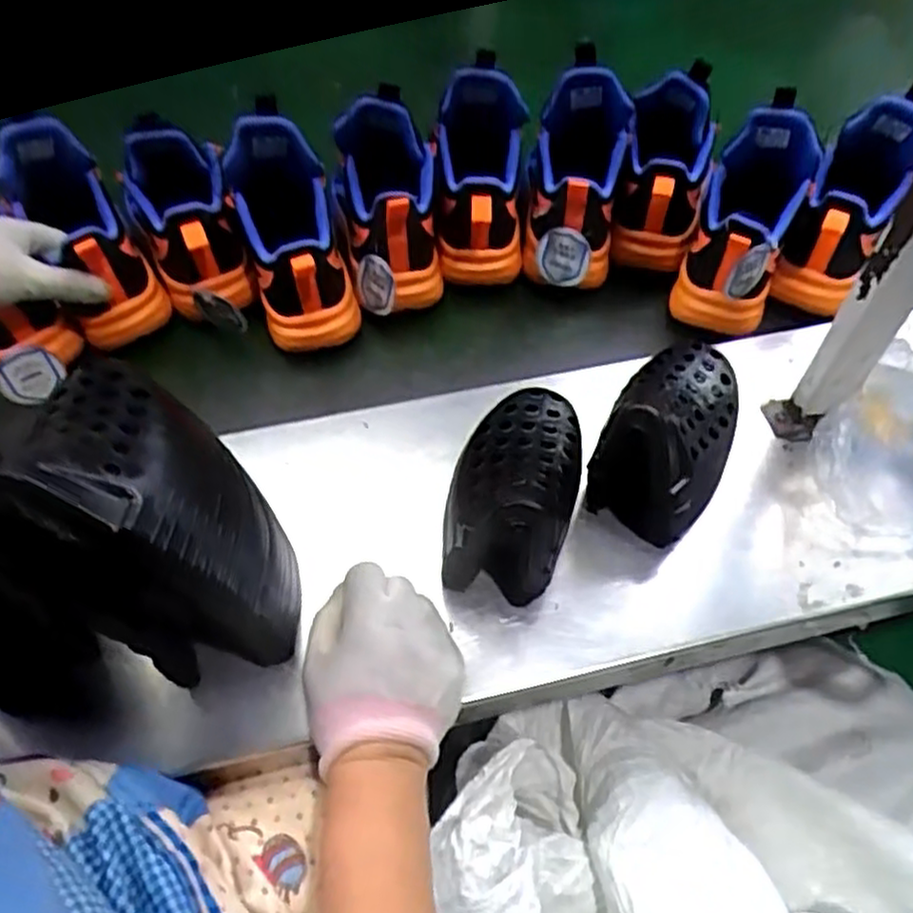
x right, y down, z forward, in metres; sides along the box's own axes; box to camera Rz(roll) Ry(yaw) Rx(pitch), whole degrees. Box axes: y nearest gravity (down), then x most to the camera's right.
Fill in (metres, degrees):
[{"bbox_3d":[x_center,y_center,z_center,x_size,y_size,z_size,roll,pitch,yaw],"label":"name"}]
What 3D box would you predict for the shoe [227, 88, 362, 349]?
[{"bbox_3d":[-0.131,-0.181,0.591,0.074,0.093,0.182,-16,94,-11],"label":"shoe"}]

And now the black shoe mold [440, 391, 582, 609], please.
[{"bbox_3d":[0.038,0.016,0.484,0.077,0.092,0.129,10,56,7],"label":"black shoe mold"}]

